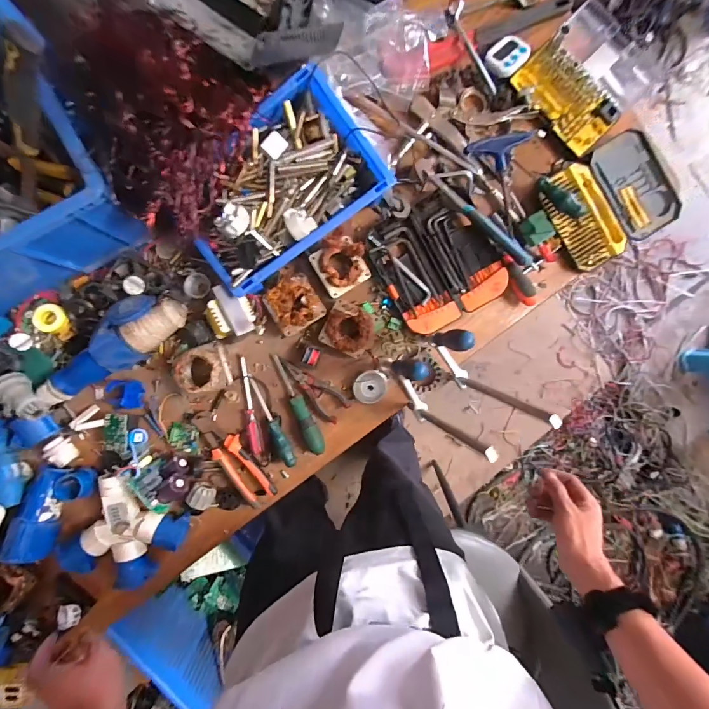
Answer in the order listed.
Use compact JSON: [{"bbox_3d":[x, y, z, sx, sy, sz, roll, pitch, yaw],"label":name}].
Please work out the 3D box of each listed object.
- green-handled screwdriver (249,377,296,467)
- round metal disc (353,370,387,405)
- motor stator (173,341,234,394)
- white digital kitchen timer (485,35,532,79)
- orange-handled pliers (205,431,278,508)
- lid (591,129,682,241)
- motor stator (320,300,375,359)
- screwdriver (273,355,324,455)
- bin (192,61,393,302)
[{"bbox_3d":[-0.144,0.117,0.643,0.025,0.026,0.166,-25,84,-6],"label":"green-handled screwdriver"},{"bbox_3d":[0.027,0.058,0.665,0.059,0.025,0.059,5,90,-3],"label":"round metal disc"},{"bbox_3d":[-0.255,0.025,0.621,0.078,0.051,0.080,0,90,-3],"label":"motor stator"},{"bbox_3d":[0.271,-0.529,0.648,0.065,0.011,0.076,43,91,18],"label":"white digital kitchen timer"},{"bbox_3d":[-0.202,0.196,0.649,0.055,0.020,0.152,-35,92,-2],"label":"orange-handled pliers"},{"bbox_3d":[0.521,-0.313,0.670,0.125,0.022,0.182,-32,91,-3],"label":"lid"},{"bbox_3d":[-0.009,-0.044,0.646,0.086,0.056,0.085,25,89,-3],"label":"motor stator"},{"bbox_3d":[-0.097,0.088,0.649,0.028,0.024,0.185,-22,91,-3],"label":"screwdriver"},{"bbox_3d":[-0.119,-0.263,0.585,0.319,0.074,0.209,-37,94,-5],"label":"bin"}]

